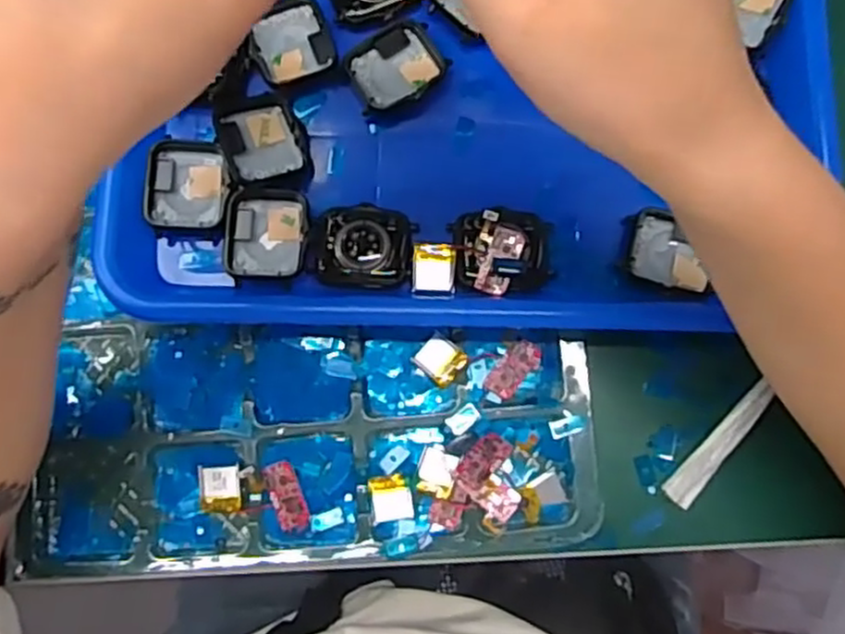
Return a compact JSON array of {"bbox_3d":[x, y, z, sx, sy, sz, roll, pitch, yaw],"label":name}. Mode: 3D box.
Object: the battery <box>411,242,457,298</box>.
[{"bbox_3d":[0.005,-0.021,0.330,0.019,0.007,0.023,3,80,0],"label":"battery"}]

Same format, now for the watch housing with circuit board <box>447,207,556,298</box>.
[{"bbox_3d":[0.037,-0.029,0.332,0.044,0.021,0.038,-3,80,-1],"label":"watch housing with circuit board"}]

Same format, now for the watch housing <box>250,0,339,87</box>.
[{"bbox_3d":[-0.061,-0.130,0.347,0.037,0.005,0.039,-21,81,-4],"label":"watch housing"}]

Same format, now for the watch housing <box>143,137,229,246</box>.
[{"bbox_3d":[-0.106,-0.058,0.336,0.035,0.013,0.047,1,80,-1],"label":"watch housing"}]

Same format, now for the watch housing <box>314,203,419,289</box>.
[{"bbox_3d":[-0.026,-0.032,0.331,0.042,0.009,0.037,5,80,0],"label":"watch housing"}]

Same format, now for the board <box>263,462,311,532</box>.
[{"bbox_3d":[-0.061,0.081,0.332,0.014,0.004,0.033,-21,81,-4],"label":"board"}]

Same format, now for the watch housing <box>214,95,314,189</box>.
[{"bbox_3d":[-0.072,-0.080,0.336,0.035,0.013,0.045,-19,81,-4],"label":"watch housing"}]

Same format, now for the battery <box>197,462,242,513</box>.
[{"bbox_3d":[-0.092,0.078,0.335,0.020,0.004,0.021,-2,80,-1],"label":"battery"}]

